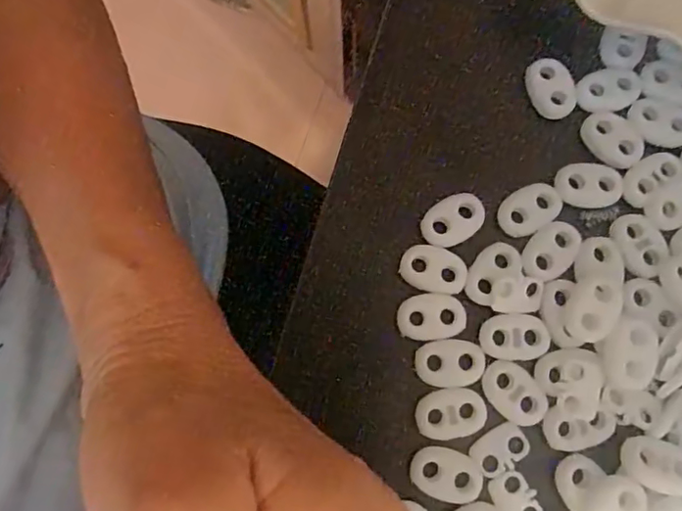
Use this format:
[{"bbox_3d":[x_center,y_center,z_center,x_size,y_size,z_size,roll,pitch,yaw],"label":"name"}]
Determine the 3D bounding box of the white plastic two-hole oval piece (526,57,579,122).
[{"bbox_3d":[0.075,-0.060,0.198,0.014,0.005,0.021,-24,79,-3],"label":"white plastic two-hole oval piece"}]

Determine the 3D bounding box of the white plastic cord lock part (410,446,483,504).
[{"bbox_3d":[0.033,0.069,0.174,0.022,0.004,0.015,18,80,5],"label":"white plastic cord lock part"}]

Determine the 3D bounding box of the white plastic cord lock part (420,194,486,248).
[{"bbox_3d":[0.038,-0.012,0.187,0.022,0.004,0.015,-32,80,-5],"label":"white plastic cord lock part"}]

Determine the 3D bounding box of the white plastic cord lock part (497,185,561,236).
[{"bbox_3d":[0.064,-0.016,0.188,0.023,0.004,0.014,-29,79,-4],"label":"white plastic cord lock part"}]

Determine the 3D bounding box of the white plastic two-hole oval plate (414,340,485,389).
[{"bbox_3d":[0.035,0.035,0.180,0.022,0.004,0.015,-1,79,1],"label":"white plastic two-hole oval plate"}]

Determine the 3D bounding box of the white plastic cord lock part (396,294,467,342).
[{"bbox_3d":[0.030,0.020,0.183,0.022,0.004,0.014,-6,79,0],"label":"white plastic cord lock part"}]

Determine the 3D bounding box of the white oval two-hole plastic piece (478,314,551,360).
[{"bbox_3d":[0.057,0.027,0.181,0.022,0.004,0.014,1,79,2],"label":"white oval two-hole plastic piece"}]

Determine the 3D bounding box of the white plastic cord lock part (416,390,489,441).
[{"bbox_3d":[0.035,0.050,0.176,0.022,0.004,0.015,-8,79,0],"label":"white plastic cord lock part"}]

